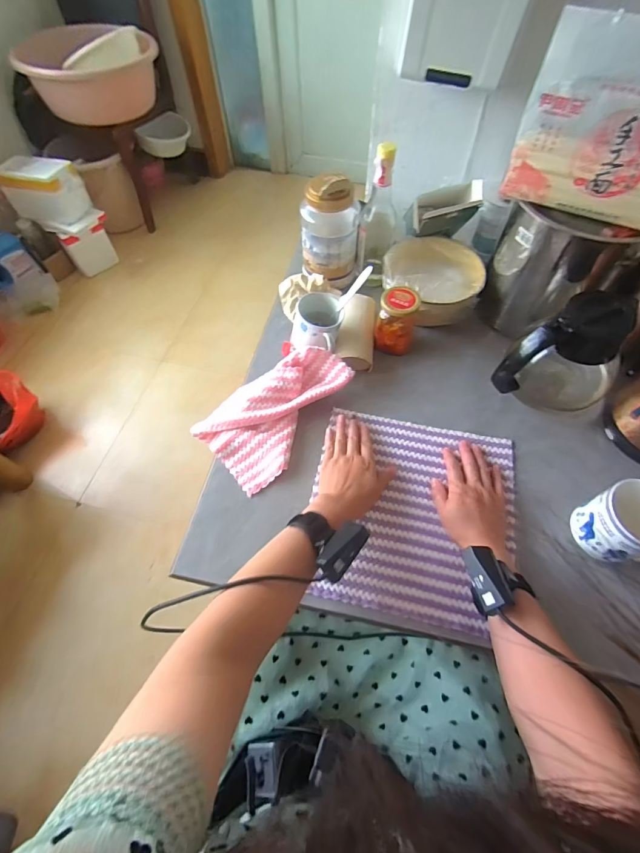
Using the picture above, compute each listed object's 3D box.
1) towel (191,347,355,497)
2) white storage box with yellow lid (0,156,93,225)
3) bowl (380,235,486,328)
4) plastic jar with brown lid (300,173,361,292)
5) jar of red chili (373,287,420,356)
[{"bbox_3d":[-0.068,-0.034,0.610,0.238,0.059,0.153,-40,68,-20],"label":"towel"},{"bbox_3d":[-1.032,-0.887,1.431,0.264,0.174,0.144,11,61,7],"label":"white storage box with yellow lid"},{"bbox_3d":[0.200,-0.264,0.702,0.169,0.078,0.180,7,61,5],"label":"bowl"},{"bbox_3d":[0.018,-0.354,0.705,0.103,0.175,0.087,2,61,2],"label":"plastic jar with brown lid"},{"bbox_3d":[0.132,-0.184,0.666,0.063,0.096,0.066,8,61,5],"label":"jar of red chili"}]

